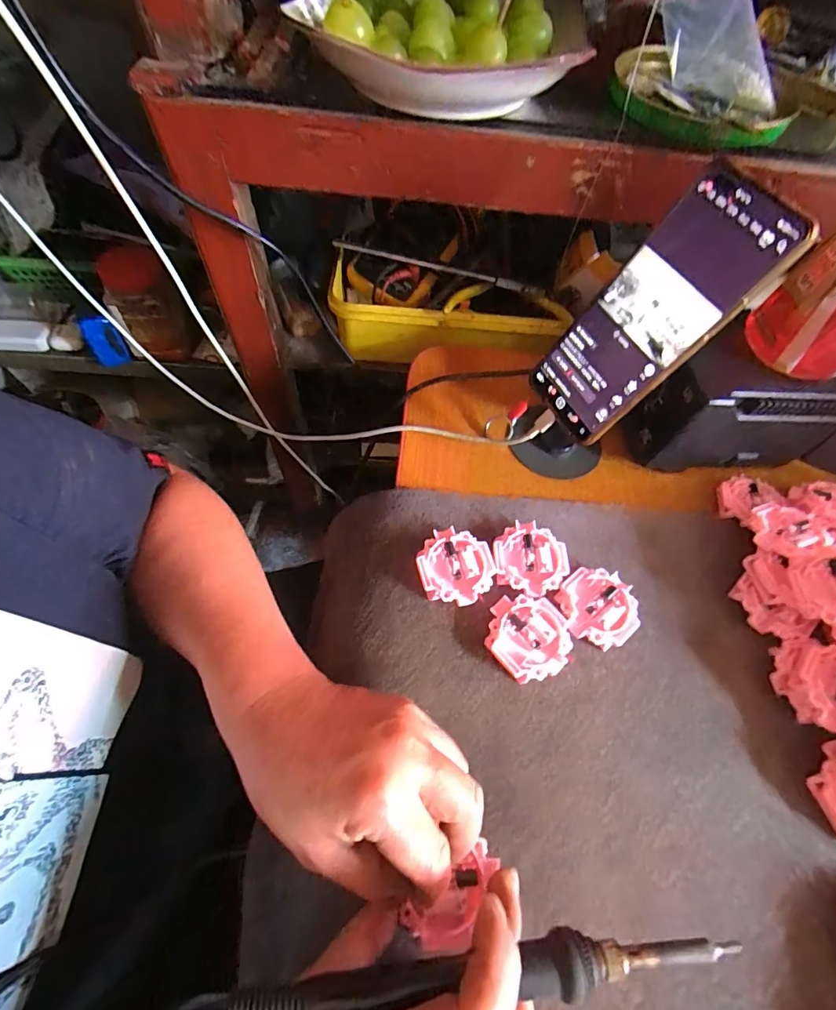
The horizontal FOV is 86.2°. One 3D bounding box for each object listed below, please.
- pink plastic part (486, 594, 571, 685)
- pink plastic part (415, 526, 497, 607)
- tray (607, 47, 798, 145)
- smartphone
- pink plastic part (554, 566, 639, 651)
[{"bbox_3d":[0.073,0.088,0.298,0.052,0.014,0.055,2,61,-3],"label":"pink plastic part"},{"bbox_3d":[0.027,0.044,0.318,0.053,0.015,0.053,2,61,-3],"label":"pink plastic part"},{"bbox_3d":[0.198,-0.299,0.330,0.112,0.024,0.118,9,61,1],"label":"tray"},{"bbox_3d":[0.147,-0.120,0.291,0.010,0.163,0.073,-2,57,-40],"label":"smartphone"},{"bbox_3d":[0.125,0.072,0.313,0.053,0.016,0.052,2,61,-3],"label":"pink plastic part"}]

